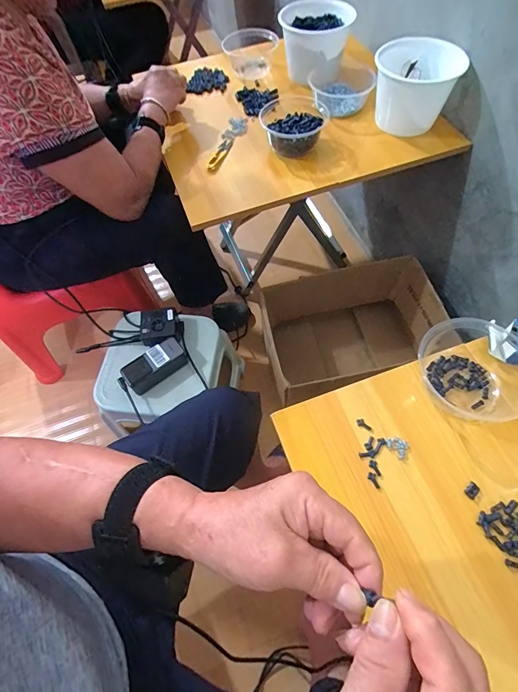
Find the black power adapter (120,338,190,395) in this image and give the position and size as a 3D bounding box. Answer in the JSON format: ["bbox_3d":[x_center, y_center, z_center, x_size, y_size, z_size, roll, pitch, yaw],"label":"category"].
[{"bbox_3d":[-0.220,0.042,0.773,0.131,0.050,0.060,-33,65,-13],"label":"black power adapter"}]

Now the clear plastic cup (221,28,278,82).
[{"bbox_3d":[-0.028,-0.754,0.929,0.135,0.064,0.115,16,65,12],"label":"clear plastic cup"}]

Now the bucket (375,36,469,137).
[{"bbox_3d":[0.326,-0.548,0.768,0.157,0.131,0.157,-2,63,3],"label":"bucket"}]

